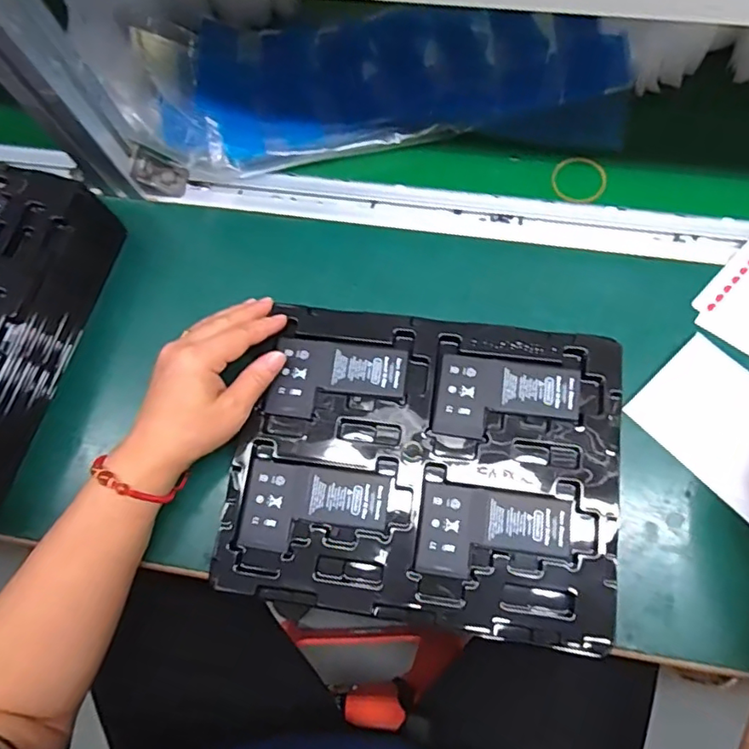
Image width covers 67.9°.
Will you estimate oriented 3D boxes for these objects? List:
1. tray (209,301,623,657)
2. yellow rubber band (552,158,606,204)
[{"bbox_3d":[0.037,0.063,0.405,0.266,0.020,0.217,8,74,3],"label":"tray"},{"bbox_3d":[0.176,-0.167,0.479,0.044,0.005,0.041,0,87,6],"label":"yellow rubber band"}]

